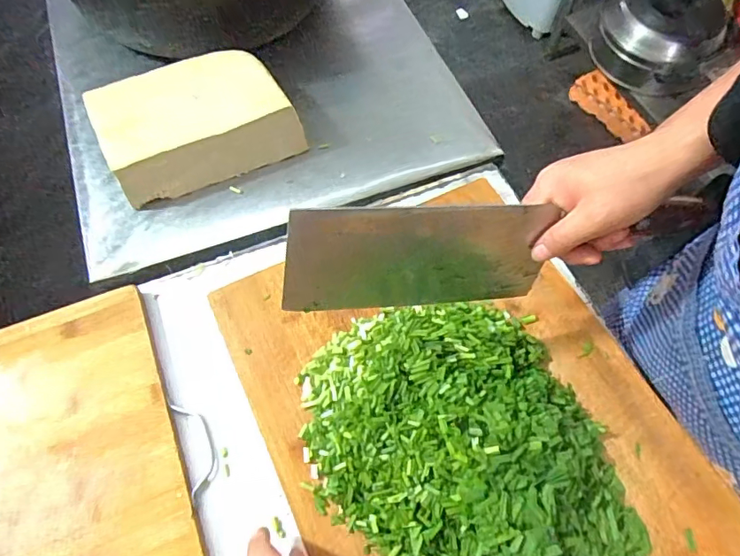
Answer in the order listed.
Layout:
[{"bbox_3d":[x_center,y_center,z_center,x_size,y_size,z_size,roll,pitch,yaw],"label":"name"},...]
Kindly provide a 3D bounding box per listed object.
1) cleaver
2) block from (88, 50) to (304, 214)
[{"bbox_3d":[0.097,-0.019,0.382,0.320,0.095,0.029,-5,63,-14],"label":"cleaver"},{"bbox_3d":[-0.200,-0.182,0.584,0.213,0.071,0.130,-23,65,-13],"label":"block"}]

